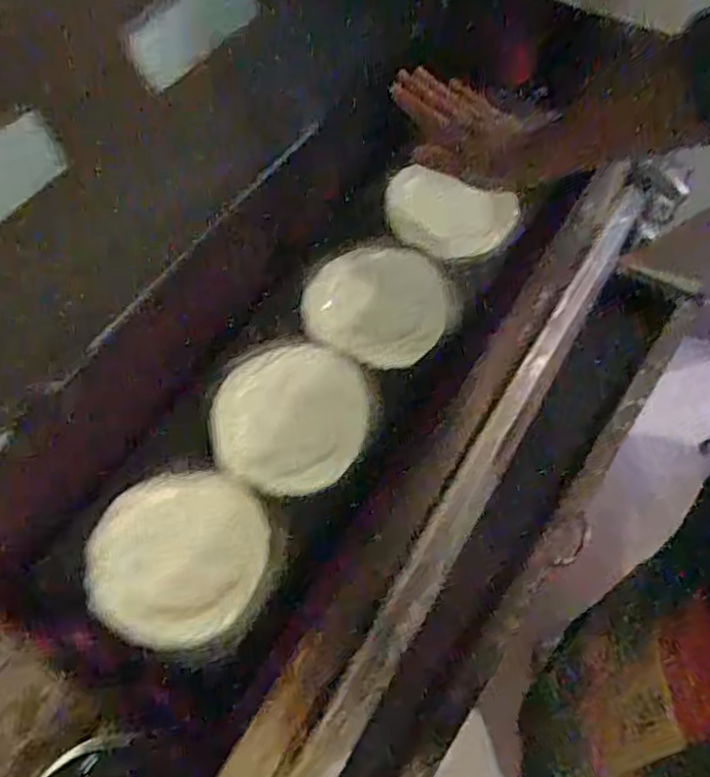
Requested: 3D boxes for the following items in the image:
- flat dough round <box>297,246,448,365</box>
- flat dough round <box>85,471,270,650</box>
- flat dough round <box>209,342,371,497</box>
[{"bbox_3d":[0.021,-0.085,0.667,0.134,0.028,0.139,0,58,0],"label":"flat dough round"},{"bbox_3d":[-0.138,0.130,0.531,0.138,0.027,0.126,0,58,0],"label":"flat dough round"},{"bbox_3d":[-0.055,0.025,0.601,0.128,0.034,0.146,33,64,19],"label":"flat dough round"}]

